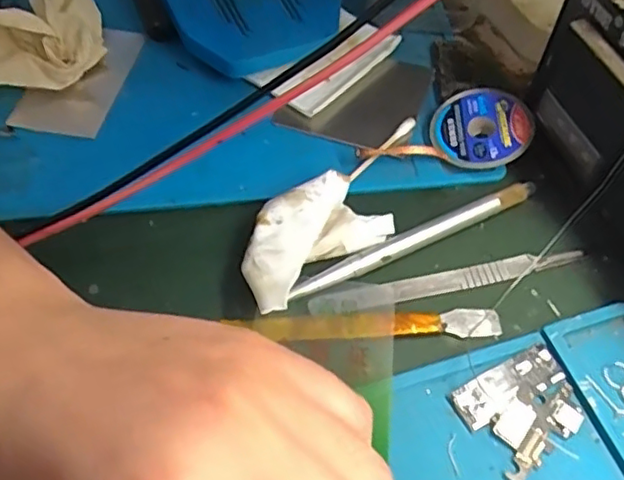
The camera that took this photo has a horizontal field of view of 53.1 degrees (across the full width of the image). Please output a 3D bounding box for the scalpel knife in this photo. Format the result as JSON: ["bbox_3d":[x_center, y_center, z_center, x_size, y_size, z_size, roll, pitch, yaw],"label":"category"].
[{"bbox_3d":[0.056,0.016,0.254,0.114,0.007,0.010,-11,55,-9],"label":"scalpel knife"}]

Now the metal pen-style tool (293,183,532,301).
[{"bbox_3d":[0.045,-0.001,0.263,0.119,0.005,0.009,-23,58,-17],"label":"metal pen-style tool"}]

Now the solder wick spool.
[{"bbox_3d":[0.078,-0.052,0.291,0.043,0.015,0.042,0,54,0],"label":"solder wick spool"}]

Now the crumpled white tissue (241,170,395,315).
[{"bbox_3d":[-0.003,0.000,0.254,0.038,0.016,0.070,39,62,24],"label":"crumpled white tissue"}]

